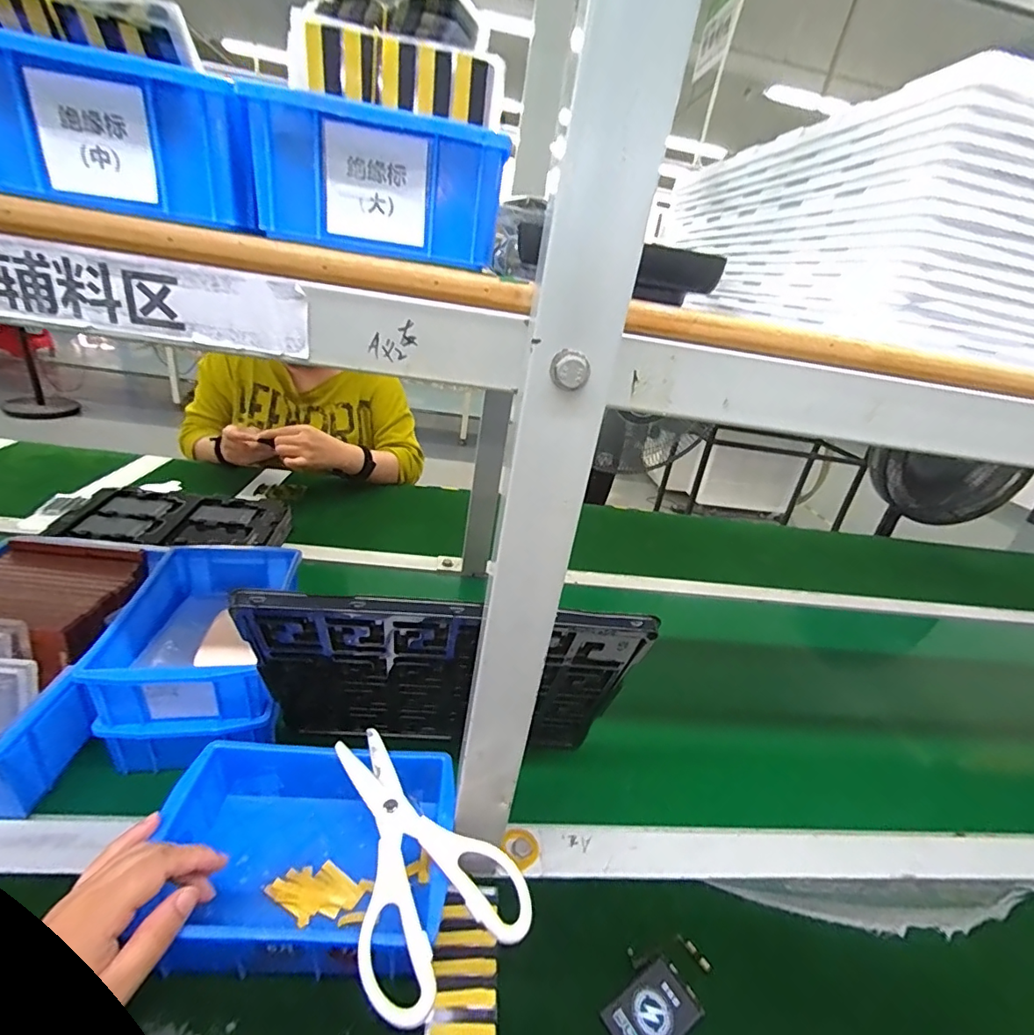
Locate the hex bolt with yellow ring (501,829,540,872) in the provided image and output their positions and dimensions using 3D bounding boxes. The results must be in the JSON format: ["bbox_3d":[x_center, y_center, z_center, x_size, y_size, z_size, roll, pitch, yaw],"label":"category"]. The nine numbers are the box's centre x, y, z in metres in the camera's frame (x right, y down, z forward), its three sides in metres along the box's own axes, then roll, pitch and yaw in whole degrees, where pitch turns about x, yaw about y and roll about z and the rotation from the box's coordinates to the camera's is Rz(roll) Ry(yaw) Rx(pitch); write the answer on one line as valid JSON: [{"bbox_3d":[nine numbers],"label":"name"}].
[{"bbox_3d":[0.004,0.280,0.425,0.031,0.008,0.032,23,28,35],"label":"hex bolt with yellow ring"}]

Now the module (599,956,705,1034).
[{"bbox_3d":[0.093,0.334,0.340,0.065,0.004,0.038,-10,27,-34],"label":"module"}]

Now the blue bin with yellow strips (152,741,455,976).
[{"bbox_3d":[-0.150,0.244,0.373,0.195,0.070,0.129,4,22,-6],"label":"blue bin with yellow strips"}]

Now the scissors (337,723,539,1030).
[{"bbox_3d":[-0.078,0.226,0.353,0.101,0.014,0.184,-9,31,-35],"label":"scissors"}]

